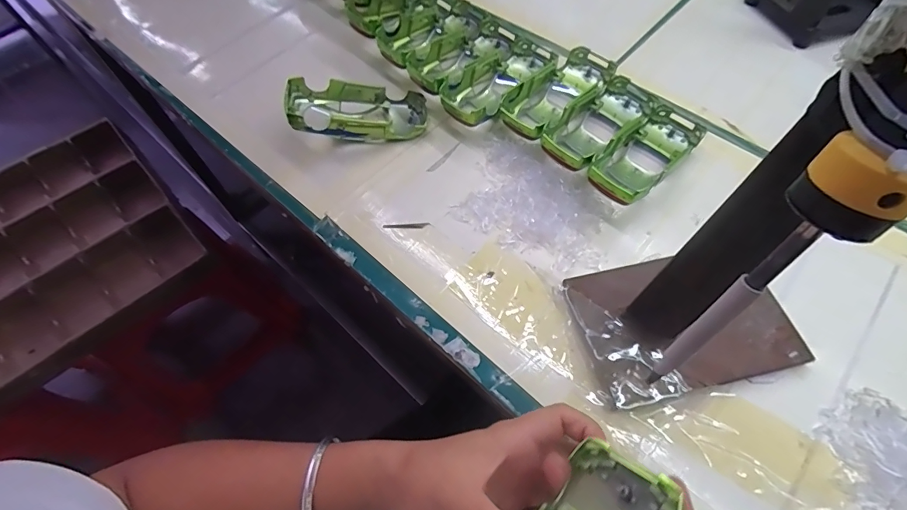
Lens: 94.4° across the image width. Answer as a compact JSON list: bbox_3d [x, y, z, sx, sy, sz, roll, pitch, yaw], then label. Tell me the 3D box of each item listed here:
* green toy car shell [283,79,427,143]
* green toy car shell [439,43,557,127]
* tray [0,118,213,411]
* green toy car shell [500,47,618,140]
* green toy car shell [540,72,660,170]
[{"bbox_3d":[-0.091,-0.141,0.408,0.129,0.044,0.063,-10,62,-4],"label":"green toy car shell"},{"bbox_3d":[0.049,-0.178,0.430,0.054,0.032,0.140,39,69,20],"label":"green toy car shell"},{"bbox_3d":[-0.798,0.065,0.687,0.650,0.069,0.434,-41,67,-20],"label":"tray"},{"bbox_3d":[0.104,-0.162,0.419,0.054,0.033,0.136,41,70,20],"label":"green toy car shell"},{"bbox_3d":[0.138,-0.126,0.396,0.056,0.030,0.134,40,69,20],"label":"green toy car shell"}]

